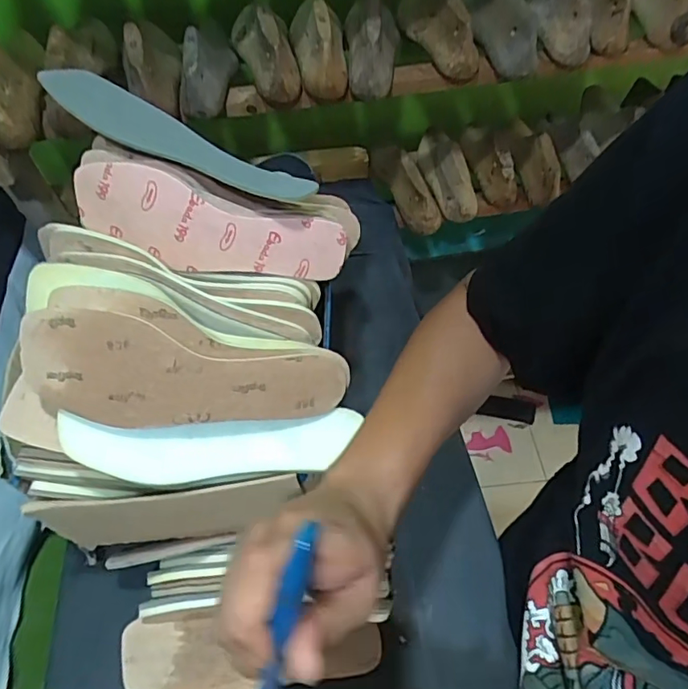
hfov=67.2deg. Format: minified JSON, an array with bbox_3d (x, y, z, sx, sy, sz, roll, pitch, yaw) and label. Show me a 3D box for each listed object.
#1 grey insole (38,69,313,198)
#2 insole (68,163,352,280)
[{"bbox_3d":[-0.144,-0.182,0.465,0.237,0.030,0.067,21,55,-15],"label":"grey insole"},{"bbox_3d":[-0.117,-0.101,0.466,0.233,0.077,0.012,13,23,-11],"label":"insole"}]

